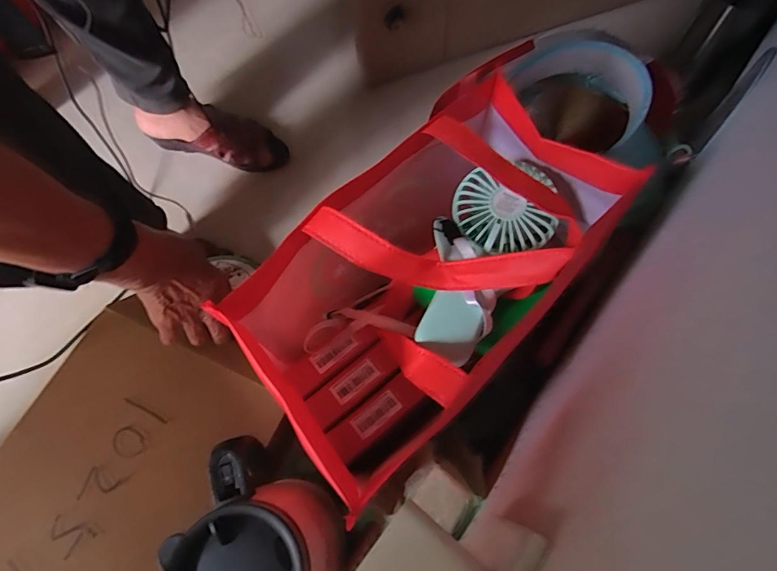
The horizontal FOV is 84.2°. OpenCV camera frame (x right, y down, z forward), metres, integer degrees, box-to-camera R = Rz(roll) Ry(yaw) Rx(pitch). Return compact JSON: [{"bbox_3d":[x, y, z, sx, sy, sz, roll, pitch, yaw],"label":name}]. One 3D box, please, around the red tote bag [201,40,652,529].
[{"bbox_3d":[0.035,-0.003,0.351,0.292,0.151,0.167,-41,70,-14],"label":"red tote bag"}]

